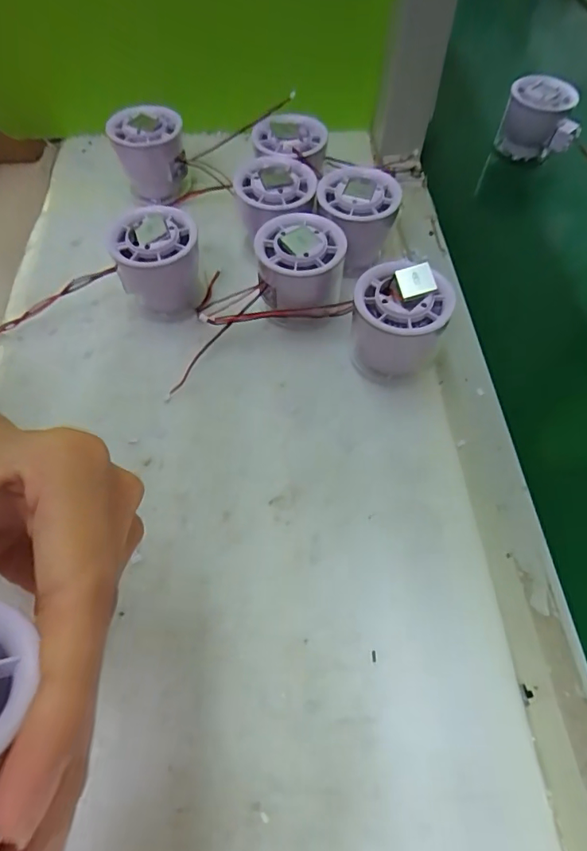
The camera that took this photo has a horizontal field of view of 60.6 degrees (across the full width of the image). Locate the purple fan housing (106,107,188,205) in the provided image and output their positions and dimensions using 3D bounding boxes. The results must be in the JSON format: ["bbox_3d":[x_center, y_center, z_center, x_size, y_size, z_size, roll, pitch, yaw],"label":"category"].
[{"bbox_3d":[-0.117,-0.222,0.411,0.056,0.055,0.050,-19,60,-11],"label":"purple fan housing"}]

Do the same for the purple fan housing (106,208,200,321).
[{"bbox_3d":[-0.090,-0.104,0.342,0.056,0.059,0.065,-11,58,-5],"label":"purple fan housing"}]

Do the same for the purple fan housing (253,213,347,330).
[{"bbox_3d":[0.005,-0.102,0.341,0.055,0.056,0.054,6,58,5],"label":"purple fan housing"}]

